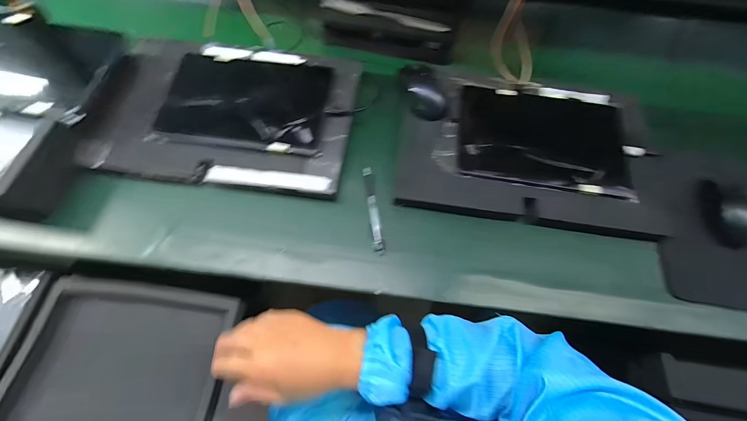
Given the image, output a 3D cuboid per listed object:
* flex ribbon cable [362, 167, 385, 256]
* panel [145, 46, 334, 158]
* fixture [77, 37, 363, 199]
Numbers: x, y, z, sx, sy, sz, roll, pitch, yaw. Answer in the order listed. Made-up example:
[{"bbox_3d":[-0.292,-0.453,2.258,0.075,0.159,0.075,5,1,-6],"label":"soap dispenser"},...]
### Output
[{"bbox_3d":[0.000,-0.001,0.474,0.016,0.013,0.138,-5,65,-6],"label":"flex ribbon cable"},{"bbox_3d":[-0.196,-0.178,0.504,0.242,0.013,0.187,6,64,-1],"label":"panel"},{"bbox_3d":[-0.220,-0.159,0.511,0.397,0.036,0.267,8,64,1],"label":"fixture"}]

